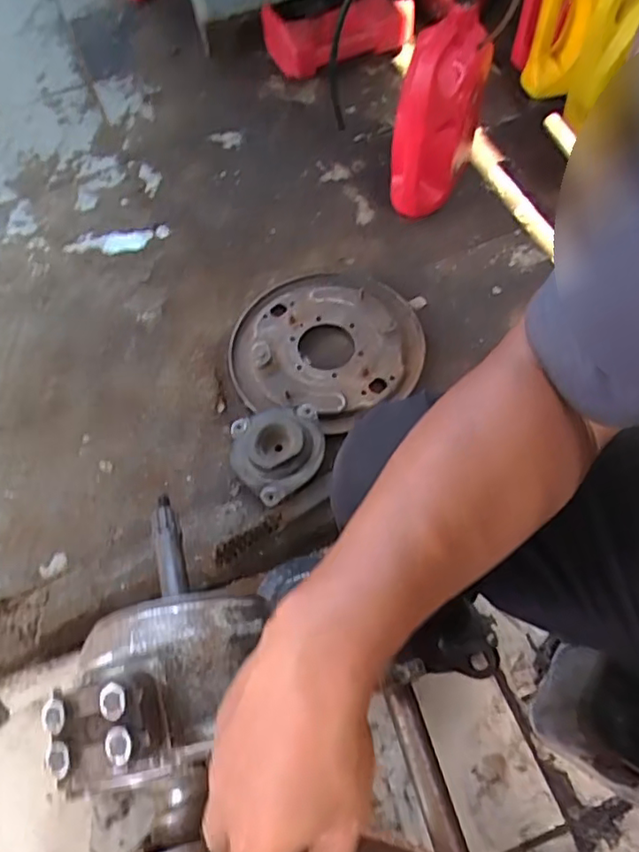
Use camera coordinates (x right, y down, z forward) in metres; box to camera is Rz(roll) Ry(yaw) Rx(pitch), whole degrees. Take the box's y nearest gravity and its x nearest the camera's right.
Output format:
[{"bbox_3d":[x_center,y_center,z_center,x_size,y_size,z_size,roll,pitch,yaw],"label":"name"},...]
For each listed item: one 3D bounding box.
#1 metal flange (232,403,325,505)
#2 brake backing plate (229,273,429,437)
[{"bbox_3d":[-0.059,0.023,0.842,0.137,0.035,0.134,-1,62,2],"label":"metal flange"},{"bbox_3d":[0.013,-0.134,0.946,0.297,0.029,0.291,-1,62,2],"label":"brake backing plate"}]

